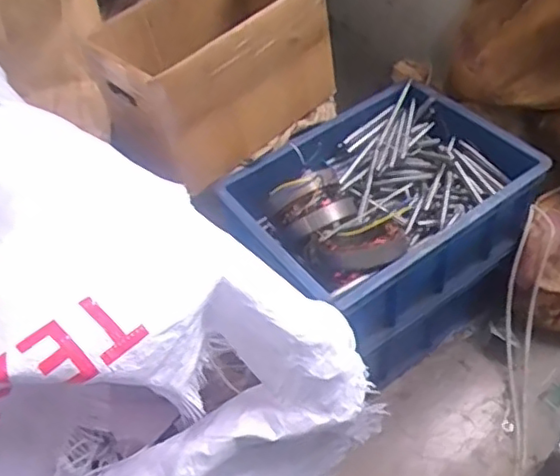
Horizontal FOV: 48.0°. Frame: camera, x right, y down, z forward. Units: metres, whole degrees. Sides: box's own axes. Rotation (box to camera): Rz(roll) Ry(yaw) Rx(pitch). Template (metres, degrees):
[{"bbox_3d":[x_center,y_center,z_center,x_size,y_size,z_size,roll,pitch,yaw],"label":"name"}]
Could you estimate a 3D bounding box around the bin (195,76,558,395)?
[{"bbox_3d":[0.155,-0.002,0.996,0.421,0.290,0.309,-33,52,-21],"label":"bin"}]

